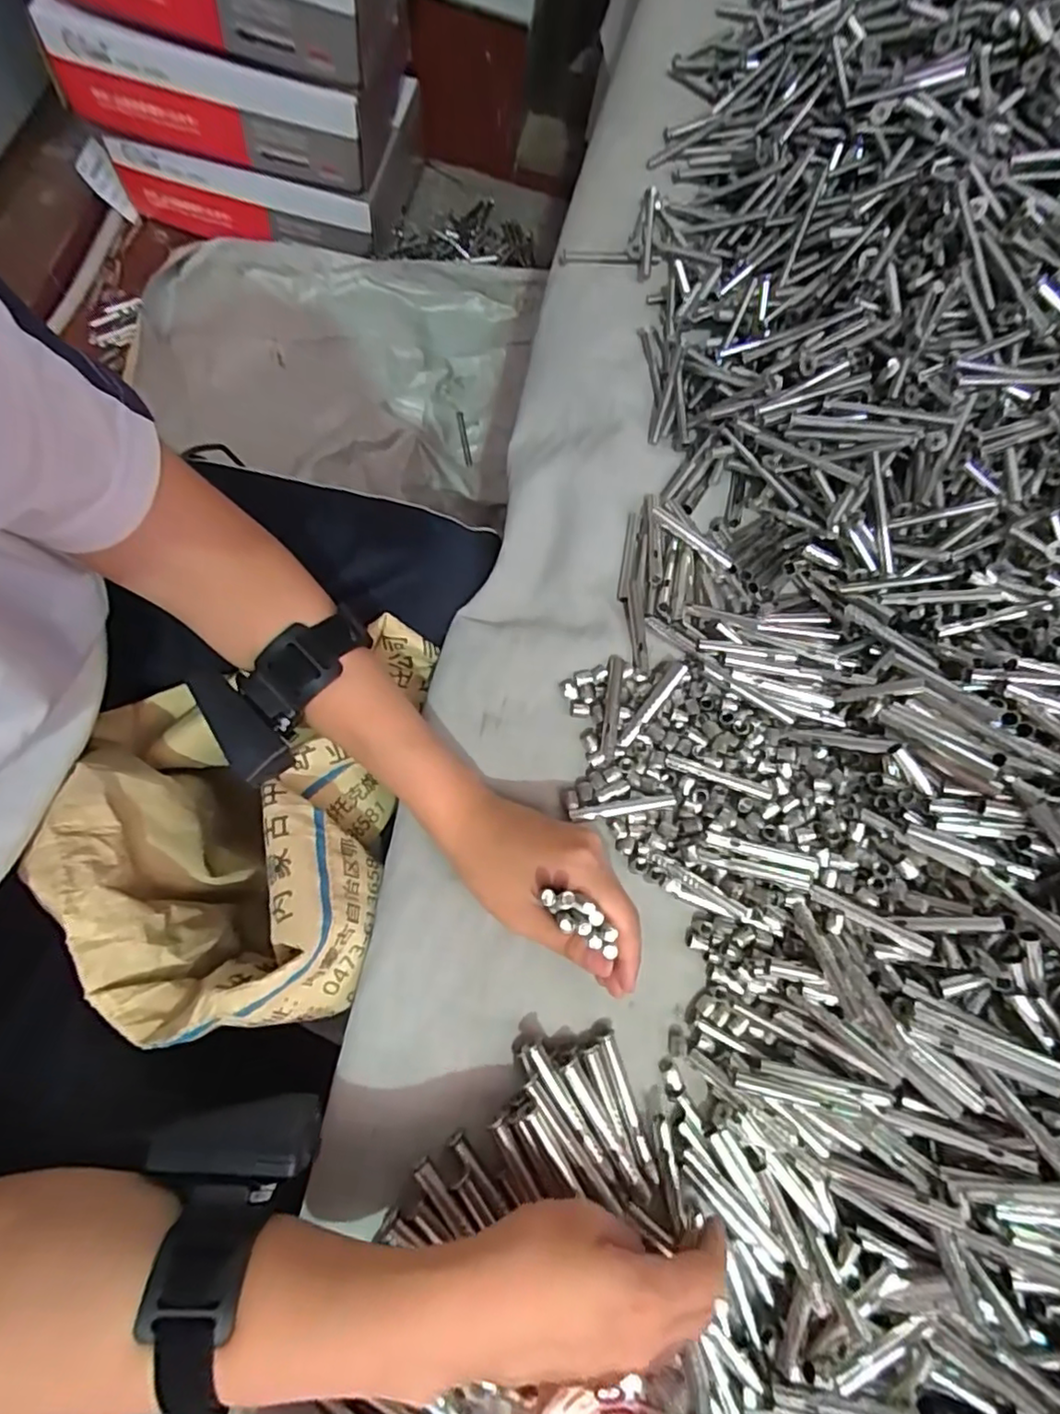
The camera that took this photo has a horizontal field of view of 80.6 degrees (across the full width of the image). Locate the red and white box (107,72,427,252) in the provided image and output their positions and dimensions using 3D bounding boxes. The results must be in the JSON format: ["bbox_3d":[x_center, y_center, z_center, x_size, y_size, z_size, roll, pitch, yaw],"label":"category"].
[{"bbox_3d":[-0.368,-0.829,0.929,0.359,0.126,0.289,15,74,-4],"label":"red and white box"}]

